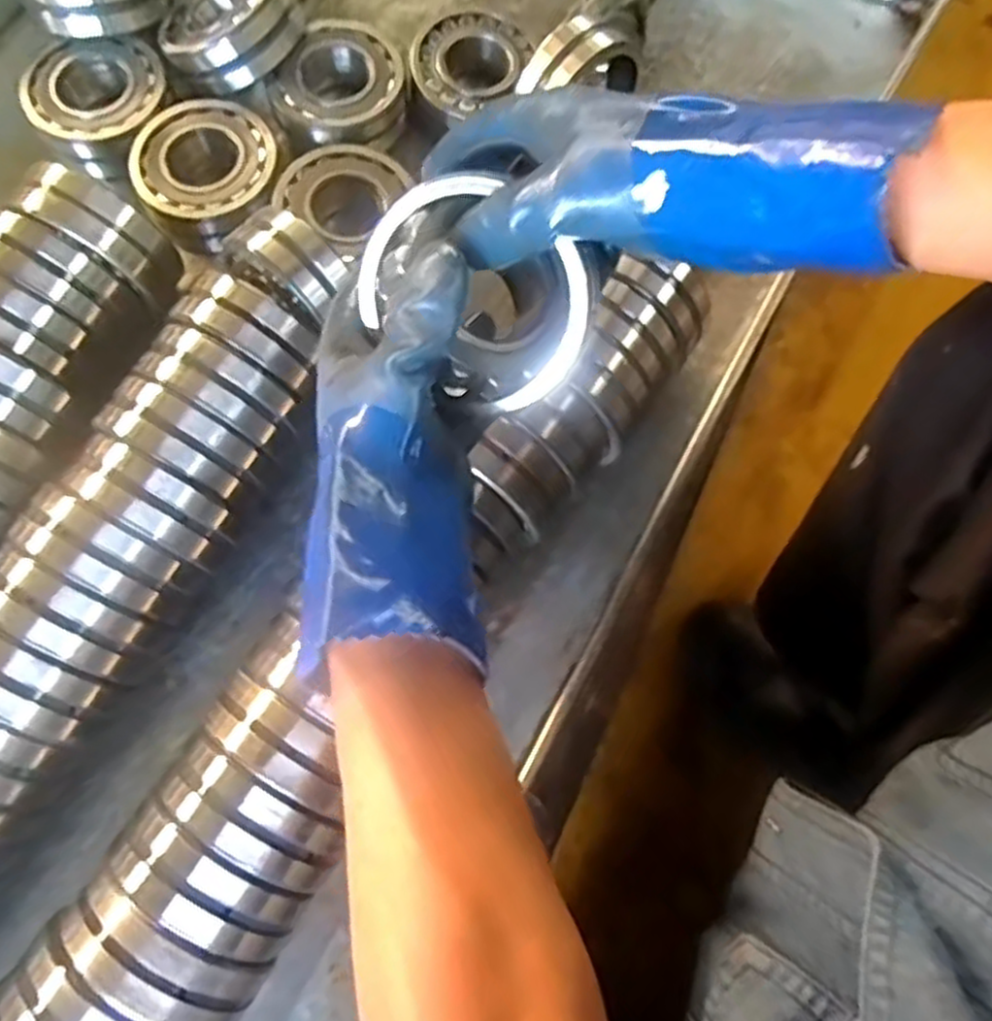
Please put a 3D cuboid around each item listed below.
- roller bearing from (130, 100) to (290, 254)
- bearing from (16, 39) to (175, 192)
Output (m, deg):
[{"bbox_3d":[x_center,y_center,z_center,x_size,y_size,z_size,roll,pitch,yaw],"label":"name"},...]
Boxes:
[{"bbox_3d":[-0.236,-0.286,0.639,0.116,0.046,0.128,-7,75,-4],"label":"roller bearing"},{"bbox_3d":[-0.337,-0.339,0.650,0.114,0.044,0.118,0,75,-2],"label":"bearing"}]

